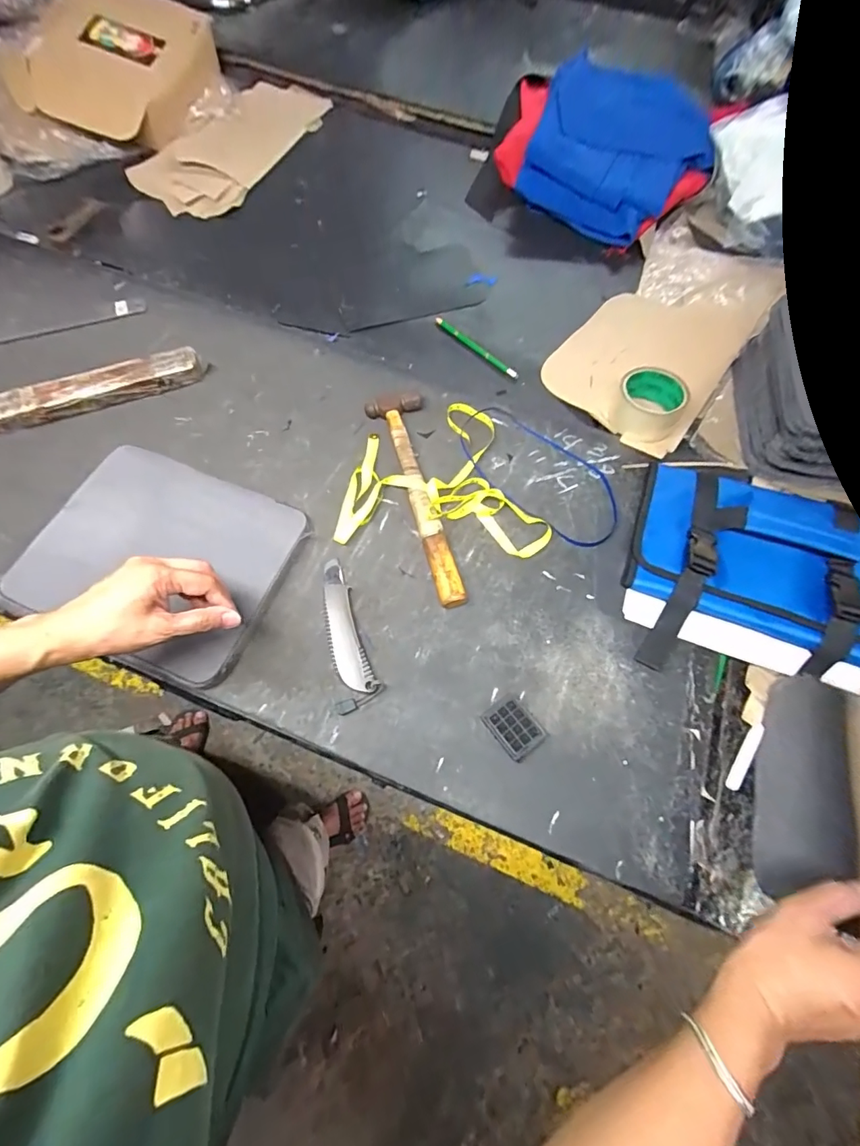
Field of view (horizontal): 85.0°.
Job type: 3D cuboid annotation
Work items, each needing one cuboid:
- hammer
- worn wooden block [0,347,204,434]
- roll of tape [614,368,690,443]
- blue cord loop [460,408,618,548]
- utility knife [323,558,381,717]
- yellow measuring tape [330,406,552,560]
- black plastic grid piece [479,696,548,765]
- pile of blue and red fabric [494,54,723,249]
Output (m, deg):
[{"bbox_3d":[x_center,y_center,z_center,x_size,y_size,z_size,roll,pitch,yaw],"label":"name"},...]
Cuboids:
[{"bbox_3d":[-0.015,-0.102,0.579,0.074,0.029,0.308,-12,69,-7],"label":"hammer"},{"bbox_3d":[-0.435,-0.242,0.618,0.273,0.035,0.044,-20,71,-10],"label":"worn wooden block"},{"bbox_3d":[0.296,-0.227,0.632,0.087,0.050,0.089,1,69,-2],"label":"roll of tape"},{"bbox_3d":[0.139,-0.129,0.603,0.235,0.012,0.126,36,69,12],"label":"blue cord loop"},{"bbox_3d":[-0.091,0.059,0.504,0.043,0.017,0.168,-11,70,-7],"label":"utility knife"},{"bbox_3d":[0.023,-0.128,0.589,0.248,0.027,0.211,5,69,-1],"label":"yellow measuring tape"},{"bbox_3d":[0.087,0.156,0.475,0.045,0.015,0.056,-34,74,-14],"label":"black plastic grid piece"},{"bbox_3d":[0.324,-0.784,0.855,0.356,0.121,0.394,25,70,7],"label":"pile of blue and red fabric"}]

